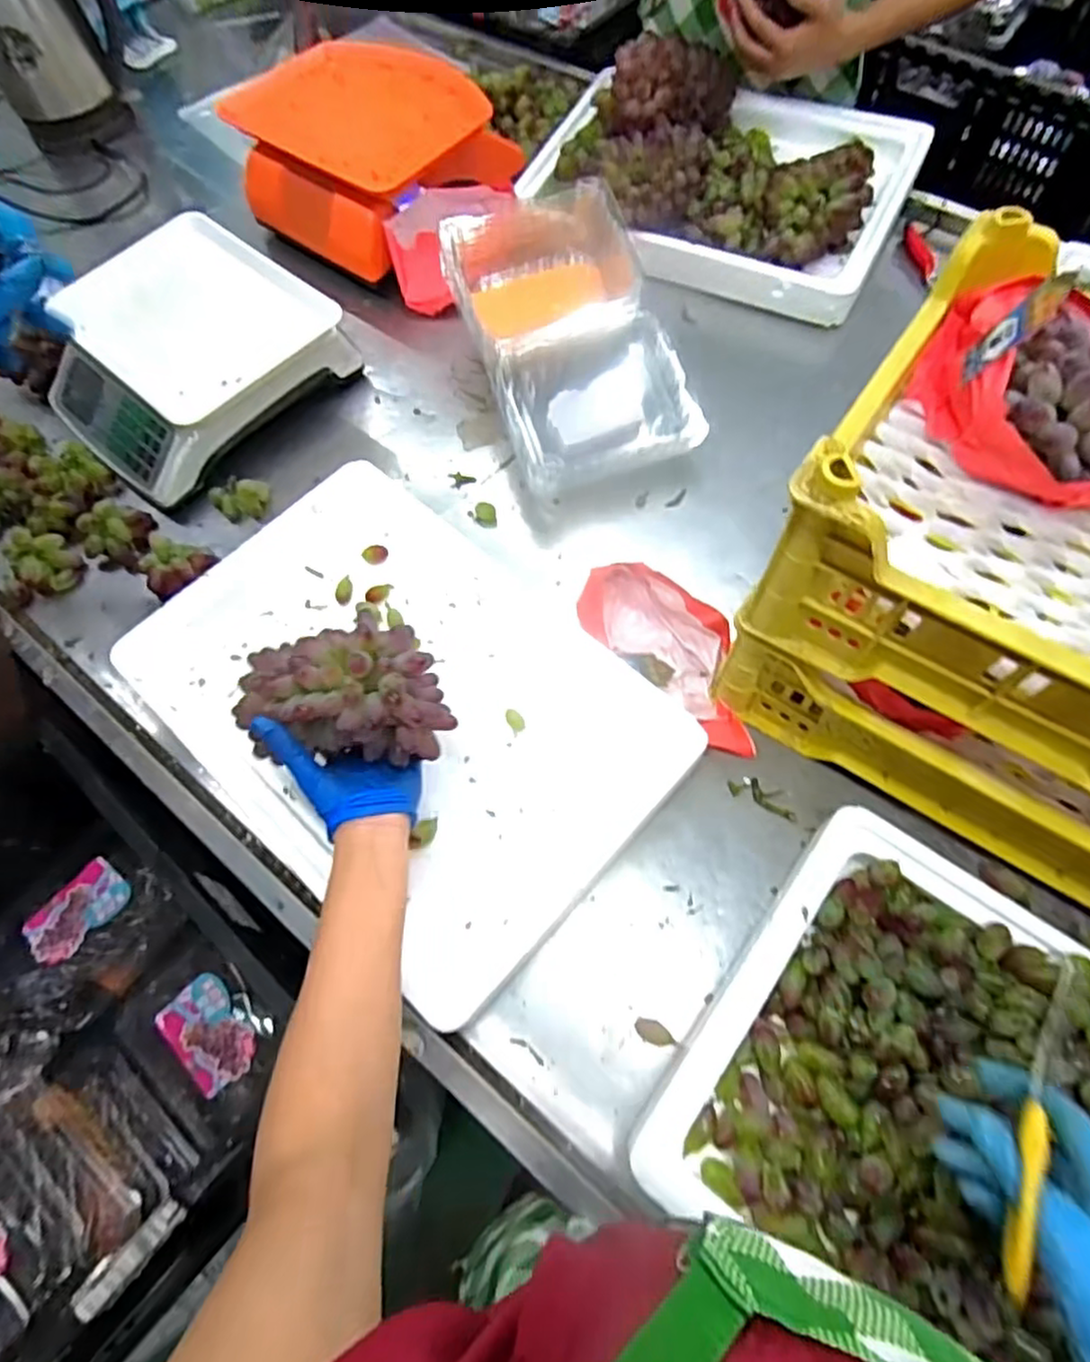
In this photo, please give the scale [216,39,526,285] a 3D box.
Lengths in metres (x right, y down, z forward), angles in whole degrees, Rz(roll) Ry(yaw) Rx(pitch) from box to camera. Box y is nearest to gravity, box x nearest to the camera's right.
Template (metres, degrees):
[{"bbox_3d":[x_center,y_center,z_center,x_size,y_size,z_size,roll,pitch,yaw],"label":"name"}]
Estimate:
[{"bbox_3d":[-0.235,-0.698,0.900,0.305,0.109,0.290,37,72,18],"label":"scale"}]

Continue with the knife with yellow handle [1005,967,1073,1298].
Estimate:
[{"bbox_3d":[0.248,0.219,0.343,0.009,0.021,0.158,23,67,13],"label":"knife with yellow handle"}]

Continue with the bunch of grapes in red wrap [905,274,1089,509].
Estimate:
[{"bbox_3d":[0.333,-0.200,0.449,0.107,0.098,0.186,-21,65,-7],"label":"bunch of grapes in red wrap"}]

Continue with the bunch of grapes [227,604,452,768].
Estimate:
[{"bbox_3d":[-0.149,0.007,0.486,0.145,0.068,0.091,-5,65,0],"label":"bunch of grapes"}]

